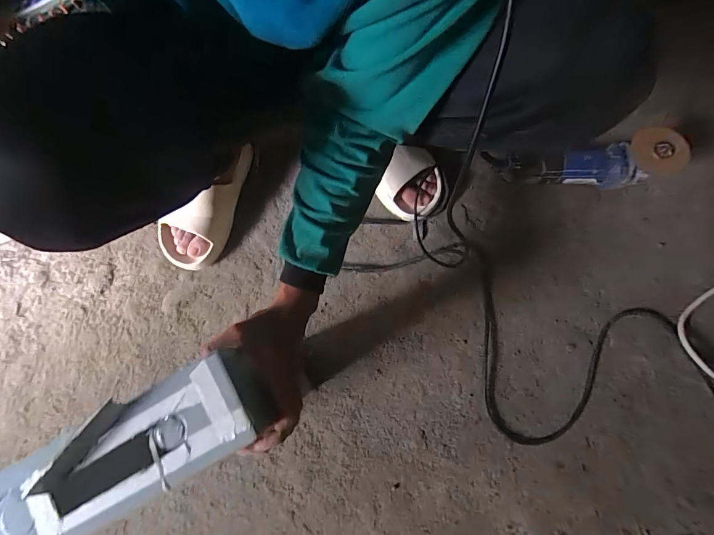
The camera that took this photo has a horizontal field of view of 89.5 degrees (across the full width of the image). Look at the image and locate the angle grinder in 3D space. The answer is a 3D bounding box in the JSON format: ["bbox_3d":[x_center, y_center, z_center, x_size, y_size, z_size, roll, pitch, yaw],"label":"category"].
[{"bbox_3d":[0.389,-0.184,0.637,0.331,0.099,0.075,-3,77,0],"label":"angle grinder"}]

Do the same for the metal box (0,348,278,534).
[{"bbox_3d":[-0.203,0.169,0.304,0.247,0.046,0.091,-28,79,-7],"label":"metal box"}]

